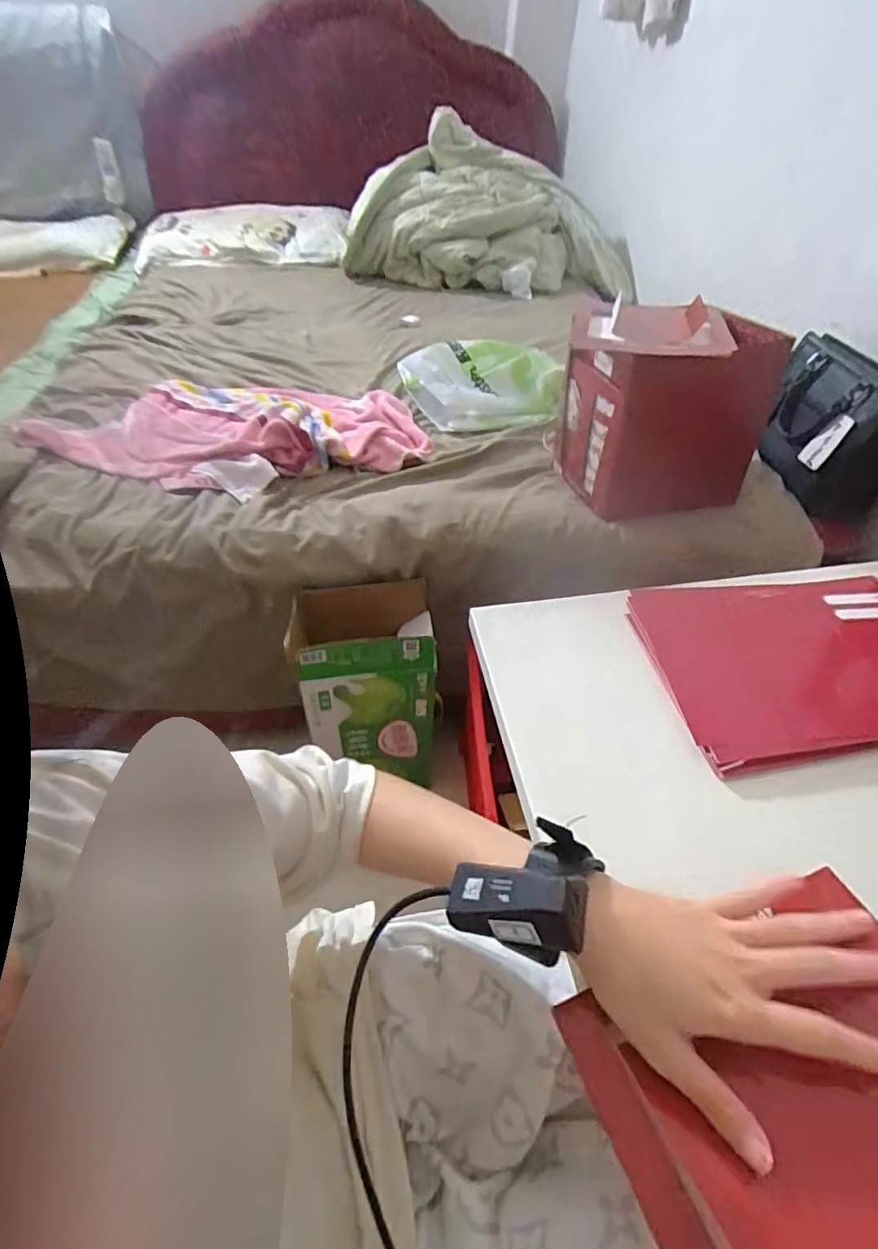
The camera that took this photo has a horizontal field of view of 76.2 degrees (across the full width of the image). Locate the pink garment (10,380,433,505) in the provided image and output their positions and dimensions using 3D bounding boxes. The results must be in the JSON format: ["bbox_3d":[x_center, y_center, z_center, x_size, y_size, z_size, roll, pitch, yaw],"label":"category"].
[{"bbox_3d":[-0.352,-0.367,0.990,0.670,0.046,0.379,11,47,8],"label":"pink garment"}]

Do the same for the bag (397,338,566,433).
[{"bbox_3d":[0.088,-0.474,1.088,0.262,0.075,0.235,-18,49,-19],"label":"bag"}]

